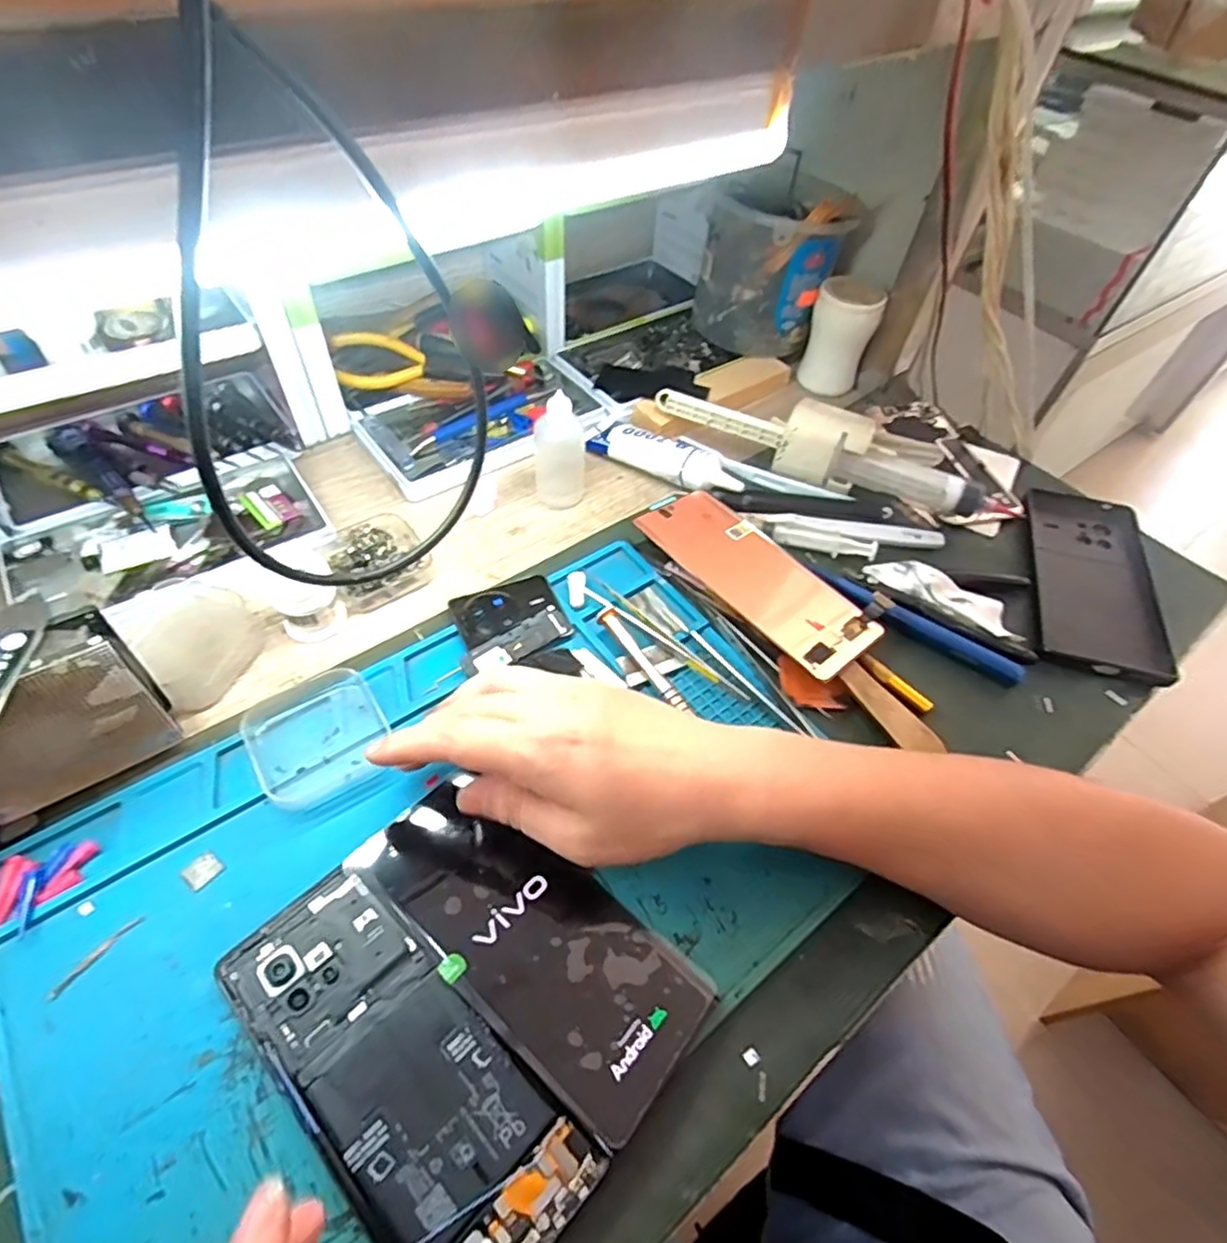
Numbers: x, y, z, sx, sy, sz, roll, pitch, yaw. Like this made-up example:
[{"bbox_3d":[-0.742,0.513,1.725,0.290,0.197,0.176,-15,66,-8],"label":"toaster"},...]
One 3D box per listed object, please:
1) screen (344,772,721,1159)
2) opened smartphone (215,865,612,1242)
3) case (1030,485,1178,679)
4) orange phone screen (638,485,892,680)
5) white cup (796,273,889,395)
[{"bbox_3d":[-0.038,0.135,0.293,0.160,0.005,0.073,35,51,22],"label":"screen"},{"bbox_3d":[-0.085,0.174,0.259,0.162,0.007,0.070,39,59,23],"label":"opened smartphone"},{"bbox_3d":[0.332,-0.031,0.454,0.082,0.010,0.170,18,53,10],"label":"case"},{"bbox_3d":[0.092,-0.031,0.423,0.073,0.011,0.159,-32,63,-31],"label":"orange phone screen"},{"bbox_3d":[0.193,-0.244,0.565,0.052,0.080,0.048,18,53,9],"label":"white cup"}]

